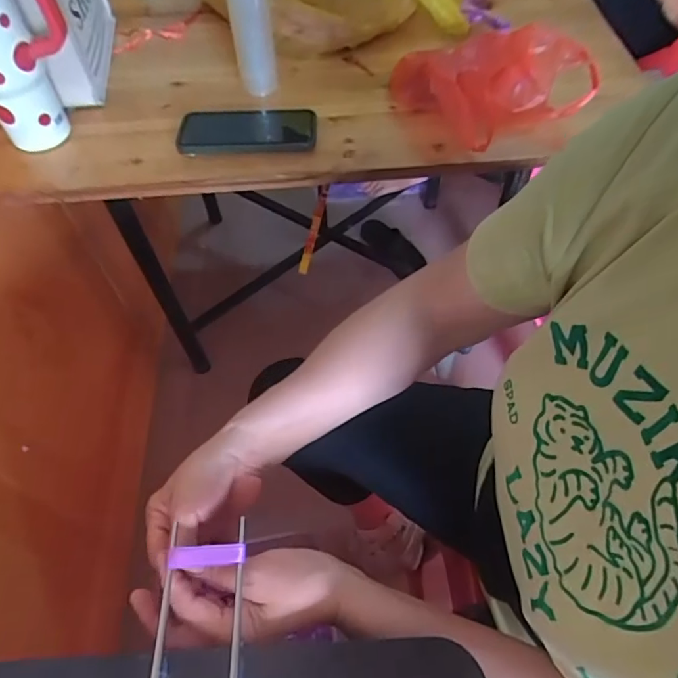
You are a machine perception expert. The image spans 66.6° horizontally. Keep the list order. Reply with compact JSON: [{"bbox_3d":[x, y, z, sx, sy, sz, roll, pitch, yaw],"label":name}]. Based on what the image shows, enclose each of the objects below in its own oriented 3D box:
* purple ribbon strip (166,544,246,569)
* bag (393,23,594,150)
[{"bbox_3d":[-0.089,0.146,0.348,0.048,0.004,0.013,-2,75,-1],"label":"purple ribbon strip"},{"bbox_3d":[0.183,-0.313,0.619,0.209,0.062,0.162,-13,57,-6],"label":"bag"}]

